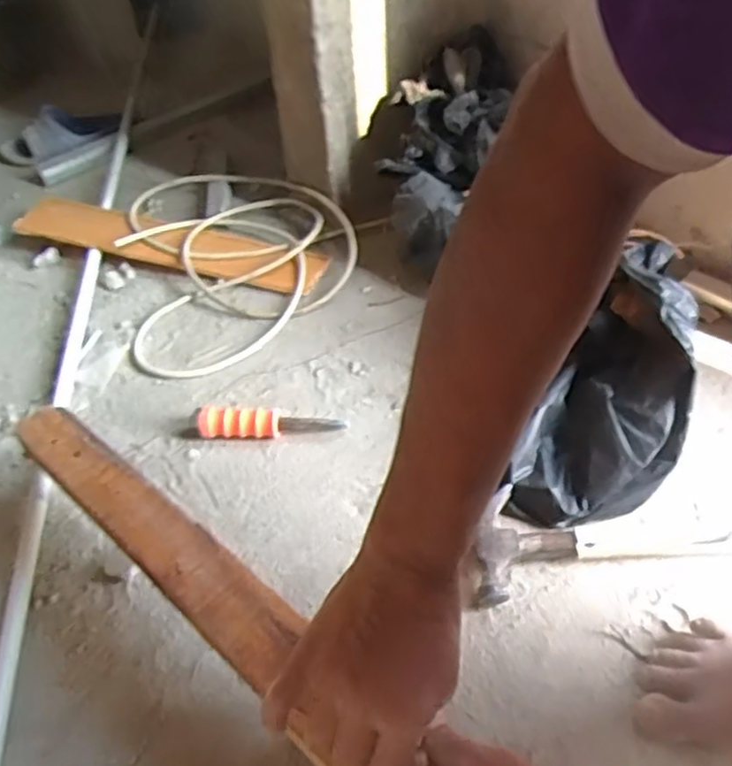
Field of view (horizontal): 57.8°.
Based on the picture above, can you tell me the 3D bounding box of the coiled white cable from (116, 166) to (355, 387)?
[{"bbox_3d":[-0.190,-0.202,0.974,0.336,0.061,0.431,-14,46,-12],"label":"coiled white cable"}]

